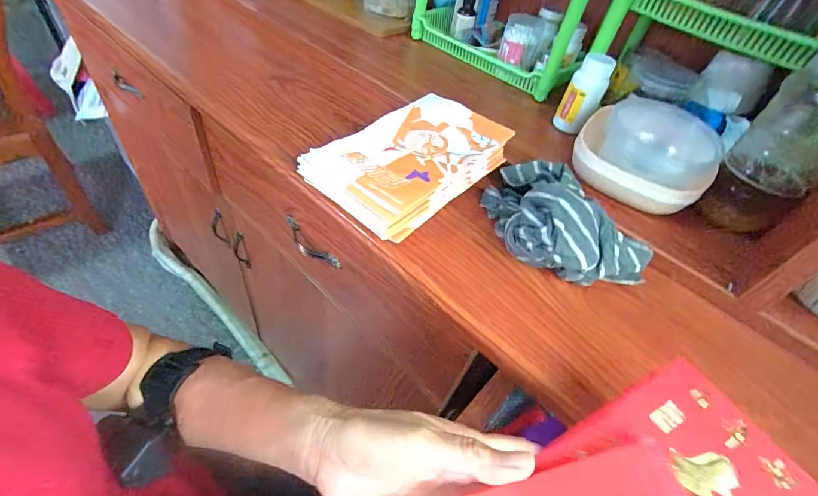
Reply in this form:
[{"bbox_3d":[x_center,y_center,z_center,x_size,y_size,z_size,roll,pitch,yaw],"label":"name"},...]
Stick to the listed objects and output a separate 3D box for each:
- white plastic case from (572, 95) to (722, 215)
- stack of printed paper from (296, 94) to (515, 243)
[{"bbox_3d":[0.251,-0.098,0.414,0.125,0.086,0.083,23,48,10],"label":"white plastic case"},{"bbox_3d":[0.001,-0.097,0.419,0.132,0.041,0.199,39,53,22],"label":"stack of printed paper"}]

